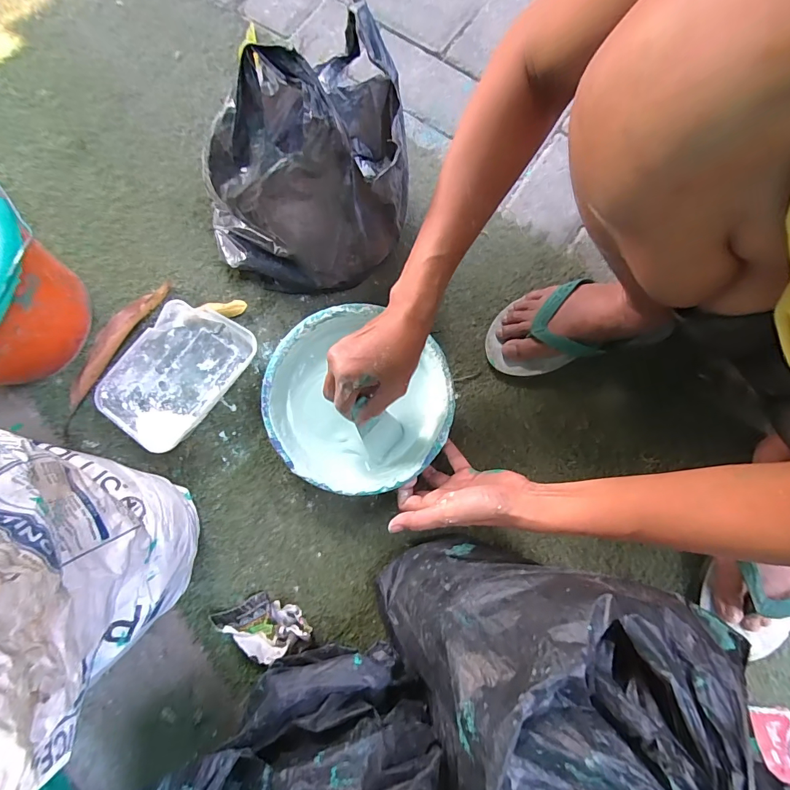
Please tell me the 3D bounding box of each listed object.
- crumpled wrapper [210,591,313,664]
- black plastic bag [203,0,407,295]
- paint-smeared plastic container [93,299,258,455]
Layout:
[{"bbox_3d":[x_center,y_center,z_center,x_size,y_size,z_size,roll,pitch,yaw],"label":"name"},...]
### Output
[{"bbox_3d":[-0.136,0.237,0.422,0.101,0.044,0.052,15,78,2],"label":"crumpled wrapper"},{"bbox_3d":[-0.106,-0.266,0.443,0.225,0.222,0.238,3,79,0],"label":"black plastic bag"},{"bbox_3d":[-0.253,-0.025,0.482,0.117,0.036,0.166,33,79,5],"label":"paint-smeared plastic container"}]

